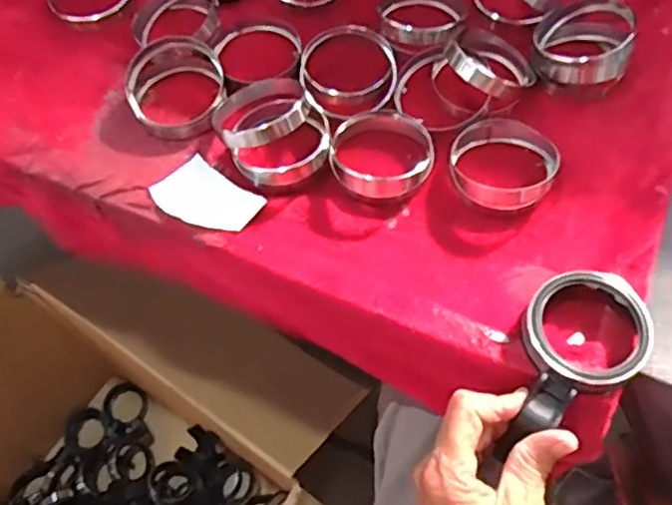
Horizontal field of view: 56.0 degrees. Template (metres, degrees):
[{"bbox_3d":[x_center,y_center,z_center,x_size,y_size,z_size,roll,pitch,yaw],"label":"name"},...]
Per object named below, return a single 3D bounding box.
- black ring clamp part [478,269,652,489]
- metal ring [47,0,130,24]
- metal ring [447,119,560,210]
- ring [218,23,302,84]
[{"bbox_3d":[0.126,0.065,0.375,0.130,0.030,0.068,-35,67,-15],"label":"black ring clamp part"},{"bbox_3d":[-0.212,-0.227,0.545,0.071,0.012,0.071,-1,63,1],"label":"metal ring"},{"bbox_3d":[0.116,-0.061,0.442,0.071,0.021,0.071,-1,63,1],"label":"metal ring"},{"bbox_3d":[-0.061,-0.165,0.508,0.070,0.012,0.067,-1,63,1],"label":"ring"}]

